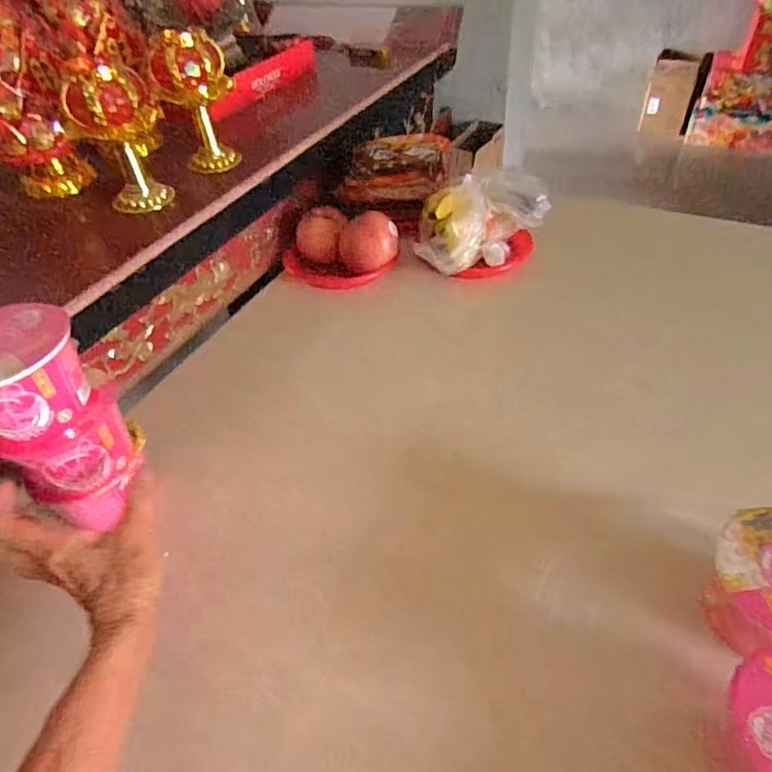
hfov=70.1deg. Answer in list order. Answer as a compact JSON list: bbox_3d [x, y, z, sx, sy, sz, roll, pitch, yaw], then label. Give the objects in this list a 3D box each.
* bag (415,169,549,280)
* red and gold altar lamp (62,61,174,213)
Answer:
[{"bbox_3d":[0.131,-0.218,0.747,0.171,0.104,0.112,-28,49,-22],"label":"bag"},{"bbox_3d":[-0.286,-0.264,0.591,0.082,0.144,0.075,-15,46,-10],"label":"red and gold altar lamp"}]

